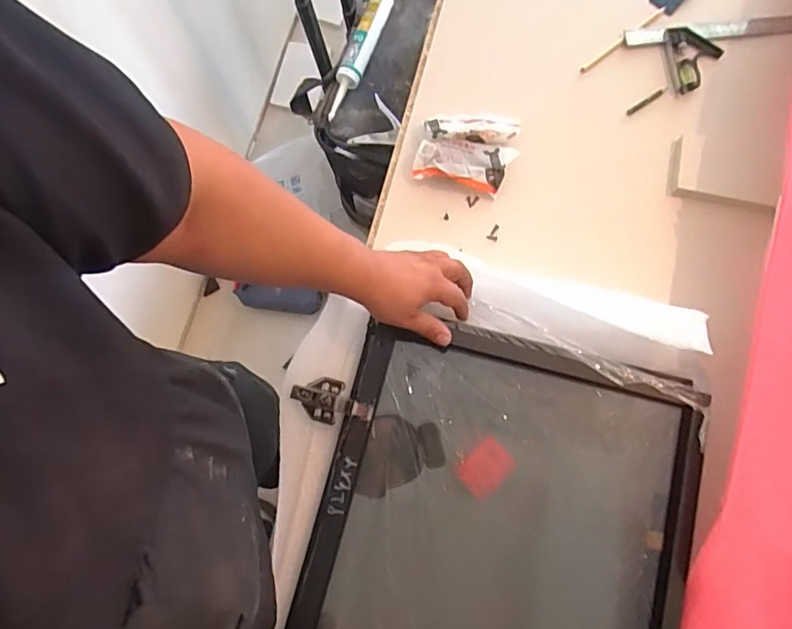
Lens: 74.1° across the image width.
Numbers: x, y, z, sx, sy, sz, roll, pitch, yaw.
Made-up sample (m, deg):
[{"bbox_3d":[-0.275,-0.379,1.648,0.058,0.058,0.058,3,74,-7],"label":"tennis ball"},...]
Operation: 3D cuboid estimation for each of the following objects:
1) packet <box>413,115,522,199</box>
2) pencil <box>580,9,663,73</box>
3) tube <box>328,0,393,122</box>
[{"bbox_3d":[0.096,-0.225,0.705,0.125,0.033,0.114,12,79,6],"label":"packet"},{"bbox_3d":[0.337,-0.404,0.766,0.182,0.007,0.012,-40,79,-5],"label":"pencil"},{"bbox_3d":[-0.078,-0.550,1.100,0.050,0.043,0.300,20,80,7],"label":"tube"}]

